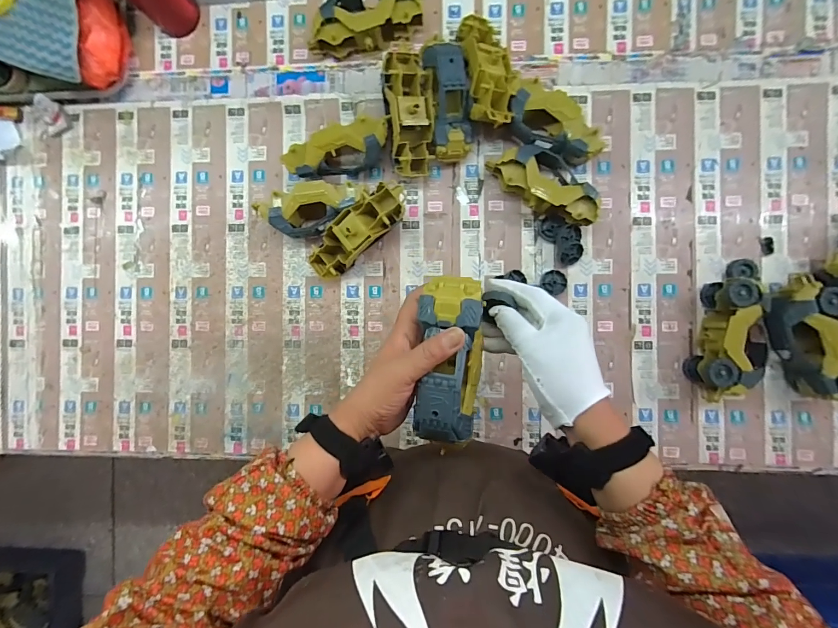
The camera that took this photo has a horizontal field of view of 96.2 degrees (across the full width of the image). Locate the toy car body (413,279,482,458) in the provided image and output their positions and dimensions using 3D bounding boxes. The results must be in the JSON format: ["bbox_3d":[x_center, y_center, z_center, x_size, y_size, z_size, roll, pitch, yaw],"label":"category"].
[{"bbox_3d":[0.029,0.044,0.348,0.057,0.041,0.155,3,89,4],"label":"toy car body"}]

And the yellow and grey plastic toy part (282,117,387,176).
[{"bbox_3d":[-0.117,-0.240,0.565,0.160,0.066,0.062,-21,88,4],"label":"yellow and grey plastic toy part"}]

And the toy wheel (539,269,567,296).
[{"bbox_3d":[0.206,-0.050,0.571,0.038,0.012,0.035,0,90,4],"label":"toy wheel"}]

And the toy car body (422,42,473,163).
[{"bbox_3d":[0.046,-0.304,0.544,0.061,0.055,0.153,-7,106,4],"label":"toy car body"}]

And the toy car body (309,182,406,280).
[{"bbox_3d":[-0.090,-0.120,0.561,0.169,0.074,0.063,-40,87,3],"label":"toy car body"}]

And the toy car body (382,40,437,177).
[{"bbox_3d":[-0.012,-0.295,0.545,0.068,0.052,0.175,-4,102,4],"label":"toy car body"}]

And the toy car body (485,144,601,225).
[{"bbox_3d":[0.188,-0.190,0.552,0.169,0.057,0.075,39,92,3],"label":"toy car body"}]

